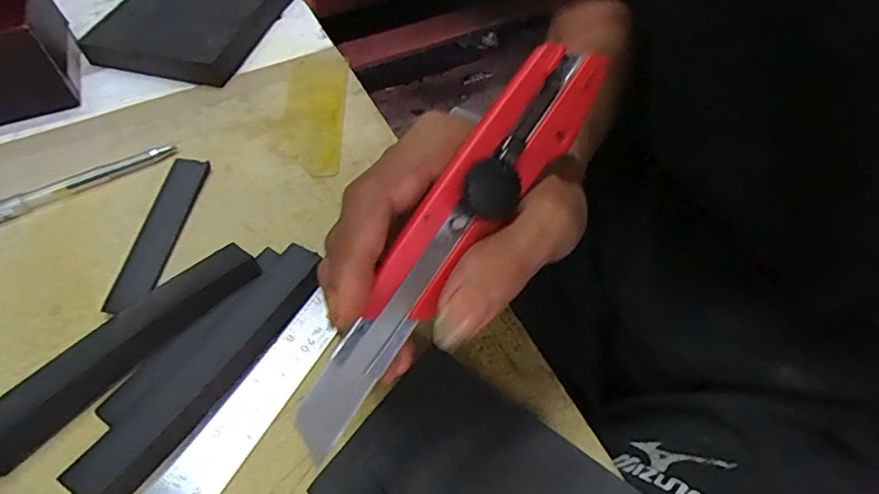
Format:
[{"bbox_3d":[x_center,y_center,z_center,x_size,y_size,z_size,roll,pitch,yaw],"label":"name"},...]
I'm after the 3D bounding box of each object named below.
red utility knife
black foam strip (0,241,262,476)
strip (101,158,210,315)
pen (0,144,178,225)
[{"bbox_3d":[0.004,-0.007,0.192,0.022,0.019,0.167,31,78,23],"label":"red utility knife"},{"bbox_3d":[-0.155,0.049,0.270,0.027,0.021,0.143,38,63,26],"label":"black foam strip"},{"bbox_3d":[-0.165,-0.010,0.323,0.023,0.008,0.107,5,54,6],"label":"strip"},{"bbox_3d":[-0.239,-0.035,0.344,0.144,0.011,0.014,-27,57,-17],"label":"pen"}]

